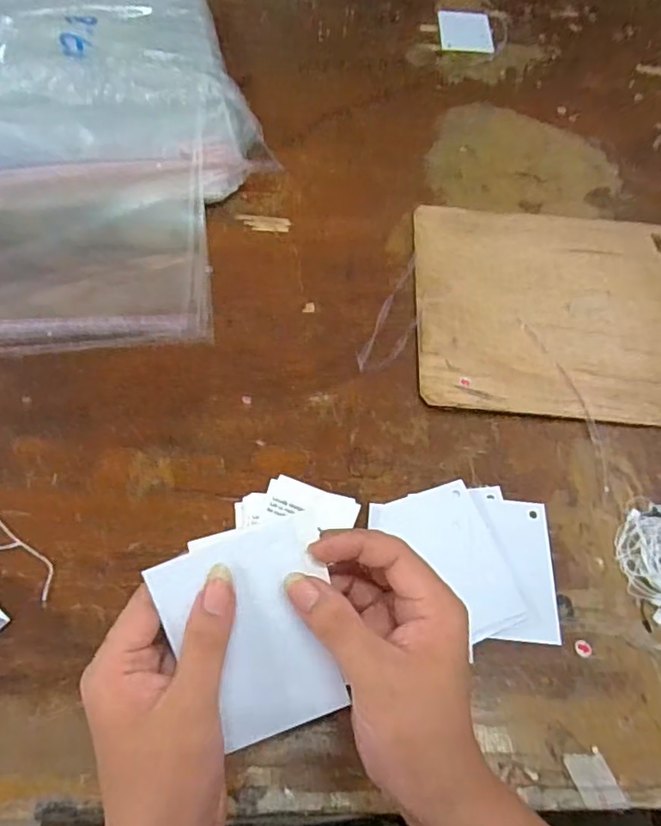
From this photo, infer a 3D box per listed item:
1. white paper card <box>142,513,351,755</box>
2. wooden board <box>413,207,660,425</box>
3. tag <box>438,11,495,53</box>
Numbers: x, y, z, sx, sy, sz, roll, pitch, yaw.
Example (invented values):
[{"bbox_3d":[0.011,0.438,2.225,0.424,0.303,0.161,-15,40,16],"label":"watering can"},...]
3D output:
[{"bbox_3d":[-0.032,0.105,0.285,0.077,0.006,0.102,-21,98,-8],"label":"white paper card"},{"bbox_3d":[0.223,-0.098,0.546,0.286,0.008,0.239,5,58,-1],"label":"wooden board"},{"bbox_3d":[0.187,-0.528,0.812,0.071,0.007,0.095,2,58,-3],"label":"tag"}]

